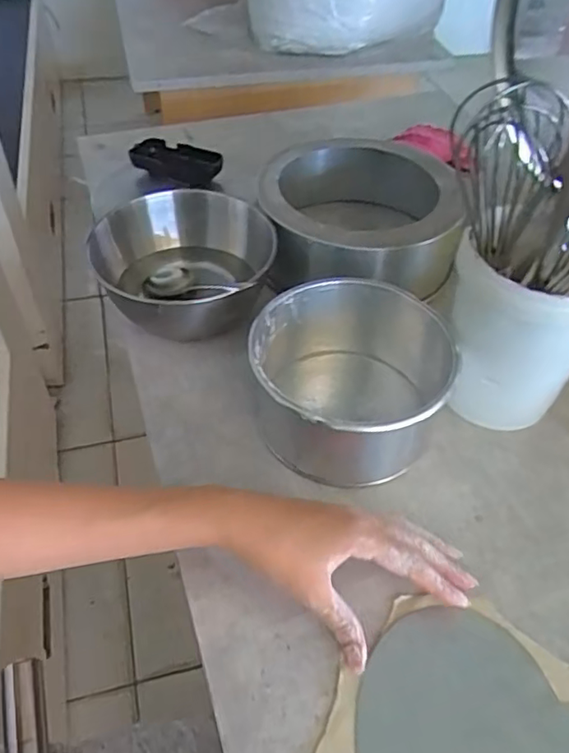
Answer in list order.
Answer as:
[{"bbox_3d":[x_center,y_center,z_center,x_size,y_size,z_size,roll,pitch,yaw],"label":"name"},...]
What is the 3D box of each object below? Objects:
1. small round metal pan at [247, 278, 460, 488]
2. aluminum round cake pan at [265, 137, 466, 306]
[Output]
[{"bbox_3d":[0.049,0.005,0.452,0.140,0.083,0.141,0,47,0],"label":"small round metal pan"},{"bbox_3d":[0.073,-0.165,0.604,0.171,0.085,0.197,3,48,3],"label":"aluminum round cake pan"}]

